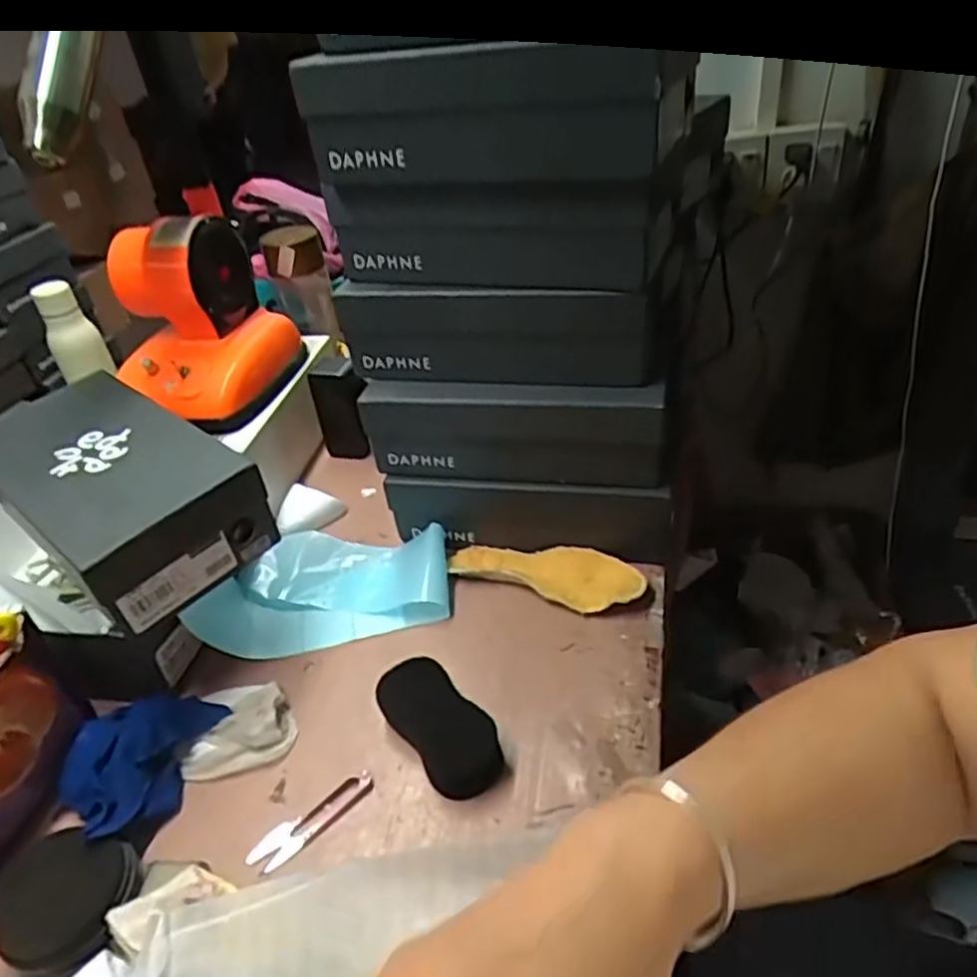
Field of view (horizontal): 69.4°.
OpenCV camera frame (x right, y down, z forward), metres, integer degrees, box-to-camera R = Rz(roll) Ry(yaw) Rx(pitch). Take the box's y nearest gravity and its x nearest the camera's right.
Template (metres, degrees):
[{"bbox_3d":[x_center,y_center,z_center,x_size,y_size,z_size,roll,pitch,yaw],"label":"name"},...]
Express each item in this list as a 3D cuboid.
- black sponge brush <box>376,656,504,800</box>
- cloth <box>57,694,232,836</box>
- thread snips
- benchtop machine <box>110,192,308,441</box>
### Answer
[{"bbox_3d":[-0.041,0.195,0.590,0.059,0.037,0.125,-31,57,-29],"label":"black sponge brush"},{"bbox_3d":[-0.300,0.227,0.591,0.104,0.045,0.136,3,38,12],"label":"cloth"},{"bbox_3d":[-0.138,0.259,0.557,0.104,0.009,0.028,-33,45,-30],"label":"thread snips"},{"bbox_3d":[-0.358,-0.205,0.841,0.164,0.200,0.198,5,39,15],"label":"benchtop machine"}]

